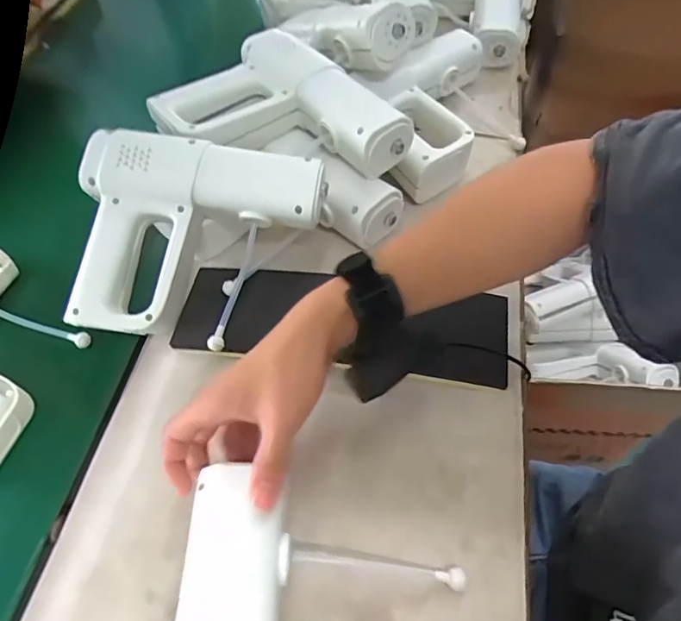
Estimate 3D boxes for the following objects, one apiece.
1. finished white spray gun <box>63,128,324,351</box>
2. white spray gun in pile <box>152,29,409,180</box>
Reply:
[{"bbox_3d":[-0.131,-0.061,0.469,0.202,0.065,0.178,10,86,-1],"label":"finished white spray gun"},{"bbox_3d":[-0.059,-0.181,0.495,0.169,0.049,0.207,-41,62,-19],"label":"white spray gun in pile"}]

